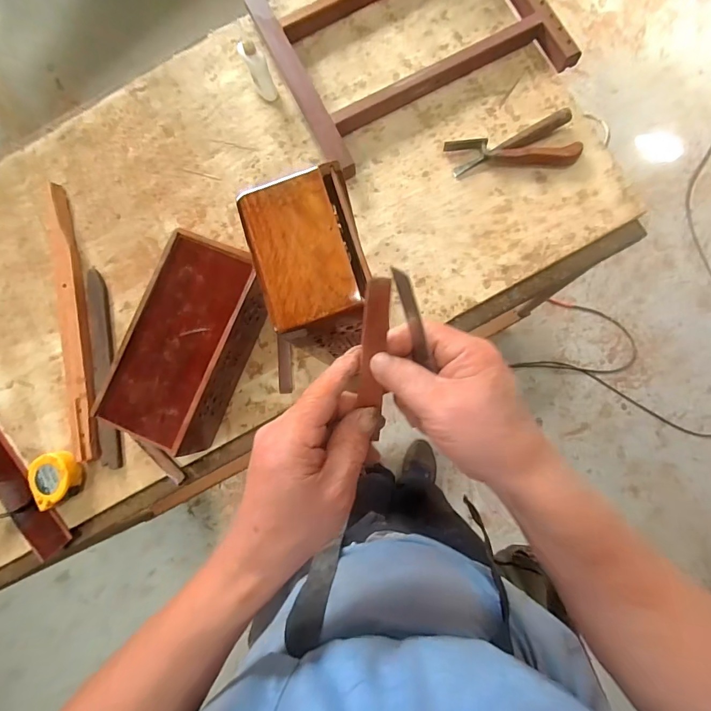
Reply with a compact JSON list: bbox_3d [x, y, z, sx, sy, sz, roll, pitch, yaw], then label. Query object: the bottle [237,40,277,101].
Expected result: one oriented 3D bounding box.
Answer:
[{"bbox_3d":[-0.140,-0.412,0.603,0.027,0.091,0.038,-25,83,2],"label":"bottle"}]

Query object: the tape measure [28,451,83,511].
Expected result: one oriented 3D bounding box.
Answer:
[{"bbox_3d":[-0.424,0.171,0.588,0.079,0.037,0.069,-42,82,-1],"label":"tape measure"}]

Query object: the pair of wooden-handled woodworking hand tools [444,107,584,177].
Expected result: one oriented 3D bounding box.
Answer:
[{"bbox_3d":[0.226,-0.298,0.593,0.180,0.024,0.072,-11,83,3],"label":"pair of wooden-handled woodworking hand tools"}]

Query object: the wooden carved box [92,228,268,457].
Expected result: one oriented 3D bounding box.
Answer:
[{"bbox_3d":[-0.208,-0.012,0.554,0.138,0.096,0.254,23,86,7],"label":"wooden carved box"}]

